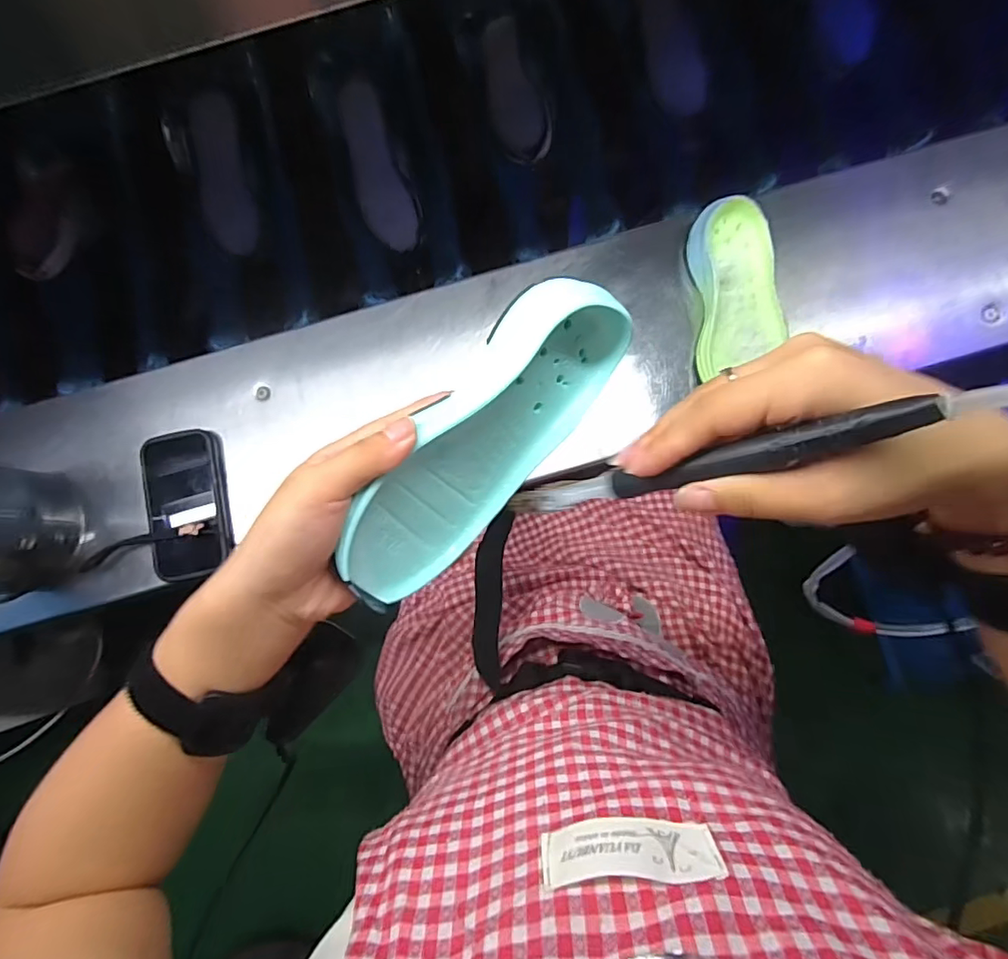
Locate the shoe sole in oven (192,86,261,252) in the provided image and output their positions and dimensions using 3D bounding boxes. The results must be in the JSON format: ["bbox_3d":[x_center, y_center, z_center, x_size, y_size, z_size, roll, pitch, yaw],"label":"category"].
[{"bbox_3d":[-0.333,-0.359,0.629,0.057,0.019,0.168,-6,103,-1],"label":"shoe sole in oven"}]

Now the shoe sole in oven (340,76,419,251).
[{"bbox_3d":[-0.148,-0.363,0.619,0.058,0.013,0.178,-16,105,-2],"label":"shoe sole in oven"}]

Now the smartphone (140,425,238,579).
[{"bbox_3d":[-0.341,0.027,0.573,0.087,0.011,0.155,-8,88,-2],"label":"smartphone"}]

